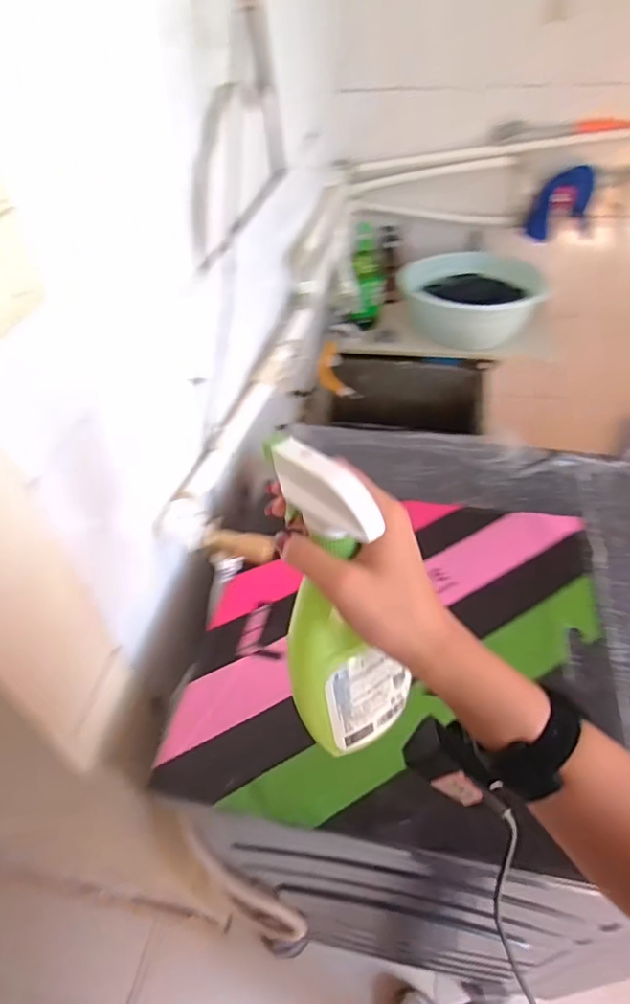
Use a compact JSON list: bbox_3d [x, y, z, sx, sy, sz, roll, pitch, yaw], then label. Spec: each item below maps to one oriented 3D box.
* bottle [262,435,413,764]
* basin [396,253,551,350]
[{"bbox_3d":[0.021,0.084,0.360,0.078,0.250,0.059,-18,33,-13],"label":"bottle"},{"bbox_3d":[0.410,-0.553,1.522,0.384,0.149,0.284,20,50,22],"label":"basin"}]

